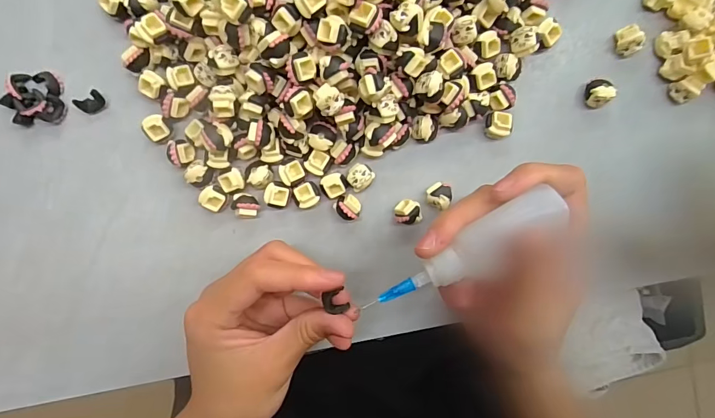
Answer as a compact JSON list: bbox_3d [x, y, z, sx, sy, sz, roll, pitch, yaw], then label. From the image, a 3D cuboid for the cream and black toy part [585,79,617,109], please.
[{"bbox_3d":[0.148,-0.071,0.250,0.014,0.016,0.016,-11,99,0],"label":"cream and black toy part"}]

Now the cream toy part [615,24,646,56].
[{"bbox_3d":[0.164,-0.102,0.246,0.011,0.014,0.016,-21,99,1],"label":"cream toy part"}]

